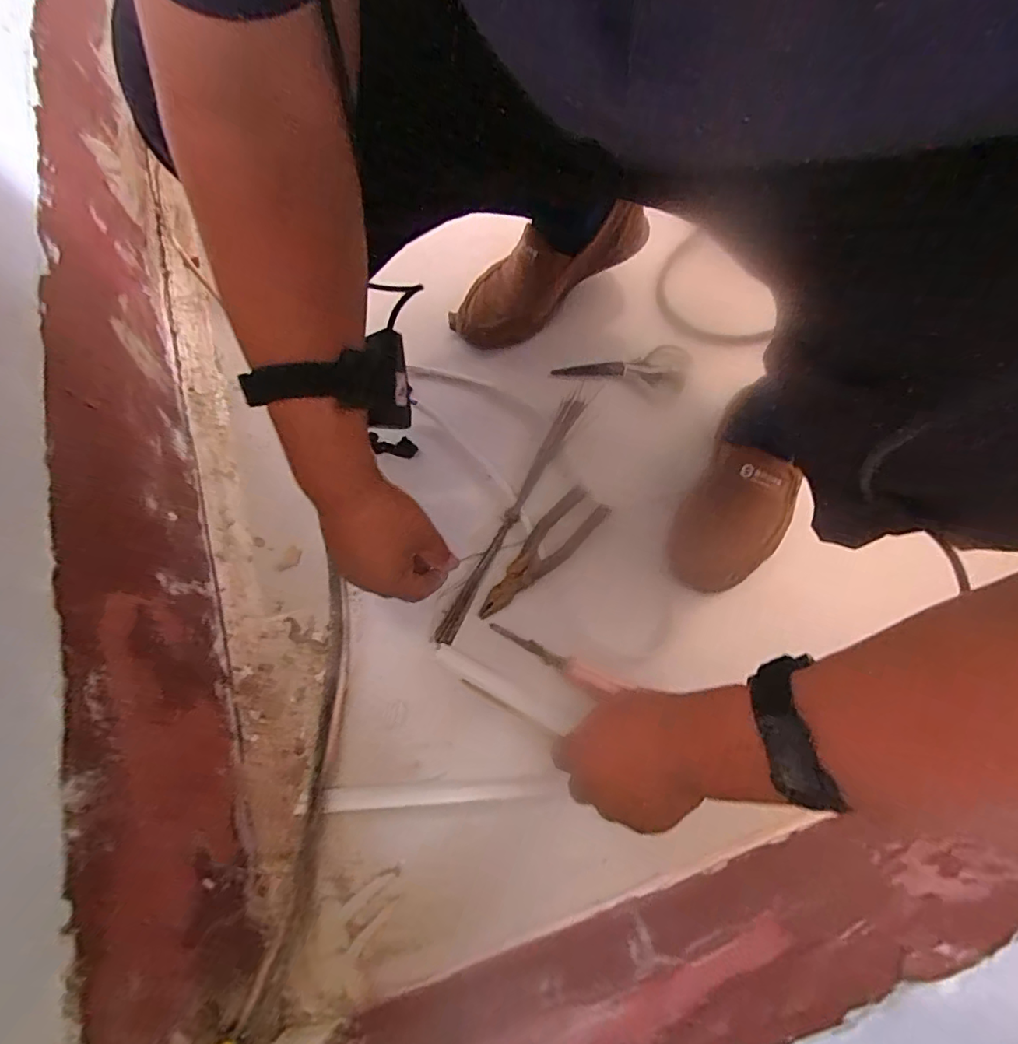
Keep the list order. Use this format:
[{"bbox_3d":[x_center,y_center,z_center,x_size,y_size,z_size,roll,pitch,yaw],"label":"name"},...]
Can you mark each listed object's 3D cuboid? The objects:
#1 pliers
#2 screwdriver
[{"bbox_3d":[0.031,0.034,0.528,0.048,0.015,0.164,41,74,12],"label":"pliers"},{"bbox_3d":[0.045,0.134,0.492,0.153,0.018,0.023,24,71,7],"label":"screwdriver"}]

